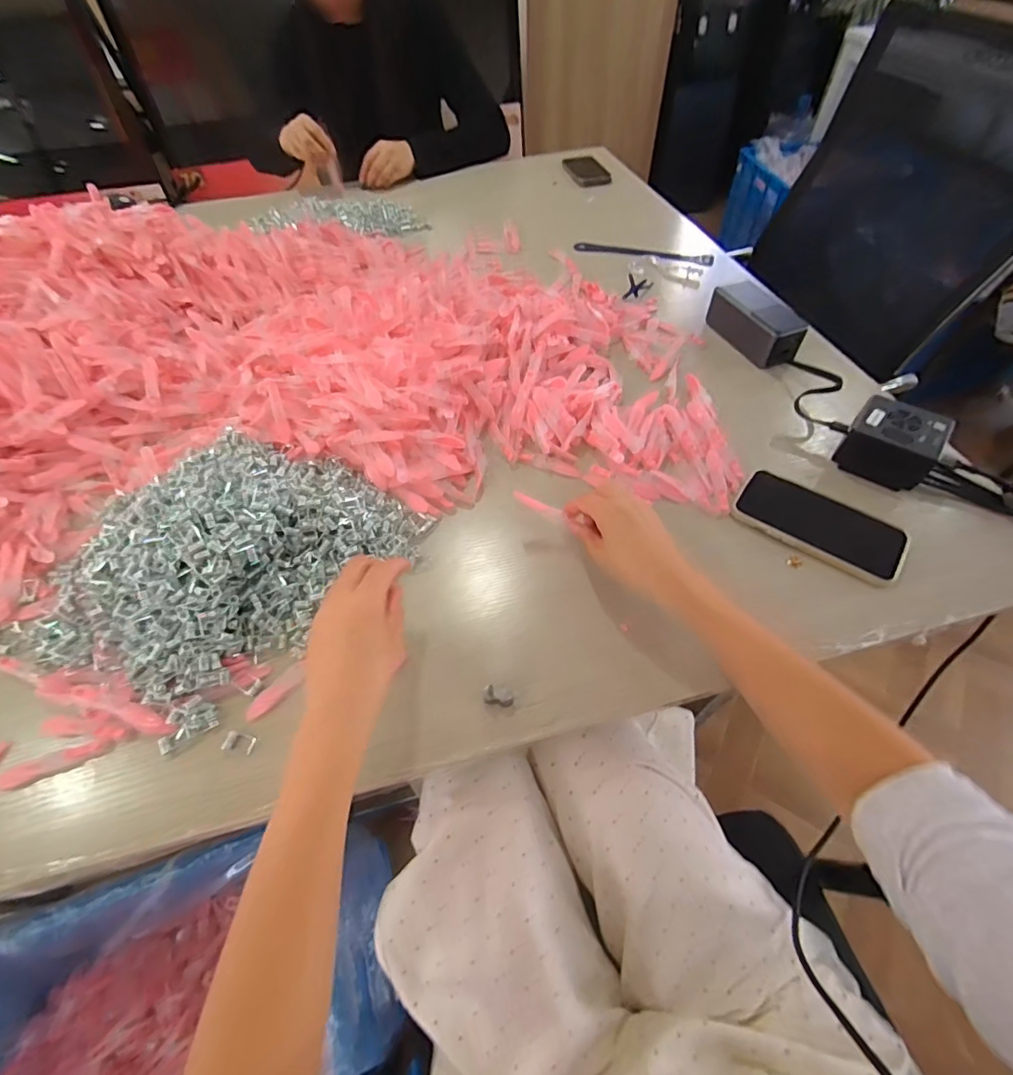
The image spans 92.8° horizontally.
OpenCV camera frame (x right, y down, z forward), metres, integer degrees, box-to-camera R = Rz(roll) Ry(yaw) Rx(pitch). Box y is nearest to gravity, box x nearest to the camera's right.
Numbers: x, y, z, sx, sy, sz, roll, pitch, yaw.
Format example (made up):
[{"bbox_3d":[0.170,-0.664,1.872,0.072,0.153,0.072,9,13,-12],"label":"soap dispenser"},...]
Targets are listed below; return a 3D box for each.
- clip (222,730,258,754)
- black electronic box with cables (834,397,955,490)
[{"bbox_3d":[-0.210,0.160,0.378,0.022,0.004,0.014,9,56,9],"label":"clip"},{"bbox_3d":[0.390,-0.097,0.489,0.079,0.050,0.060,32,62,22],"label":"black electronic box with cables"}]

